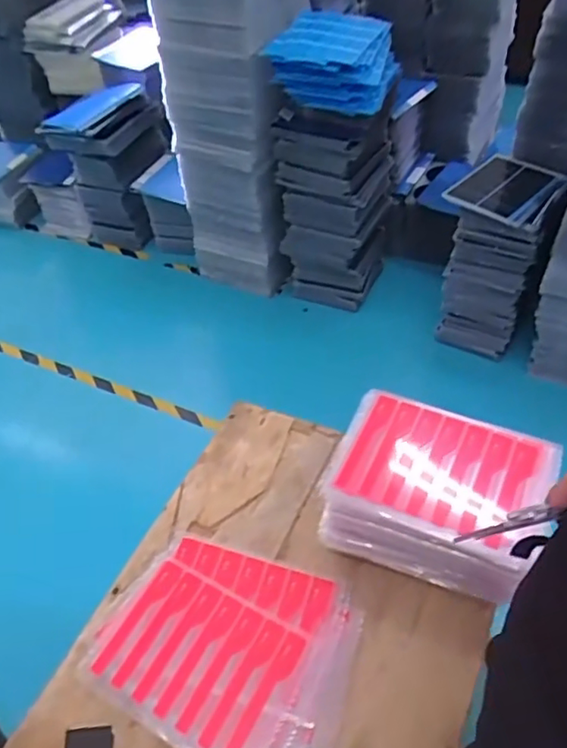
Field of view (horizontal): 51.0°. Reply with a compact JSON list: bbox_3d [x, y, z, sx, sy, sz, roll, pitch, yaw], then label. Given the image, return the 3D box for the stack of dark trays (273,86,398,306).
[{"bbox_3d":[0.168,-0.545,1.915,0.295,0.625,0.268,16,52,18],"label":"stack of dark trays"}]

